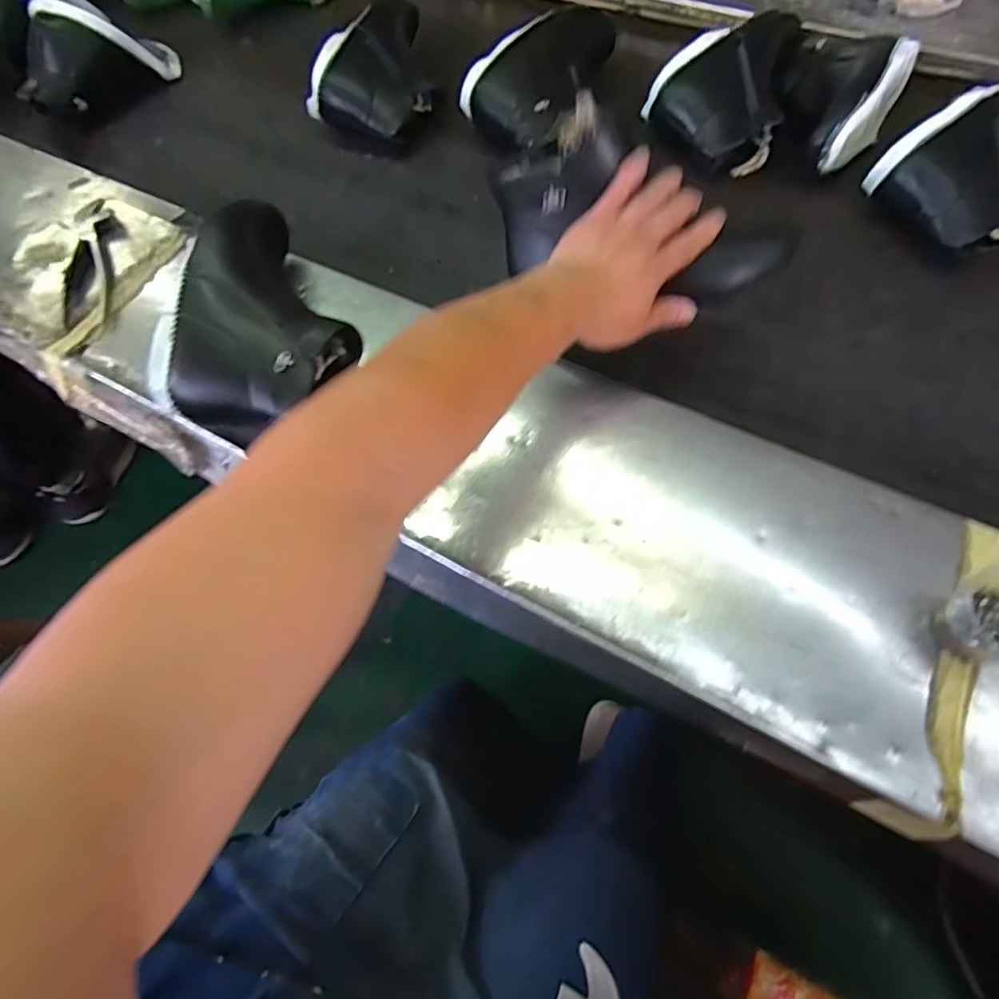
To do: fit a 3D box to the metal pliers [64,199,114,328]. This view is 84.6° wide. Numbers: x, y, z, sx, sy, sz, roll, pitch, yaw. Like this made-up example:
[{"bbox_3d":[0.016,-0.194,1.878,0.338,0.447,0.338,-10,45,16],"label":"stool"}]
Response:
[{"bbox_3d":[-0.468,-0.275,0.626,0.052,0.021,0.192,-15,64,-4],"label":"metal pliers"}]

